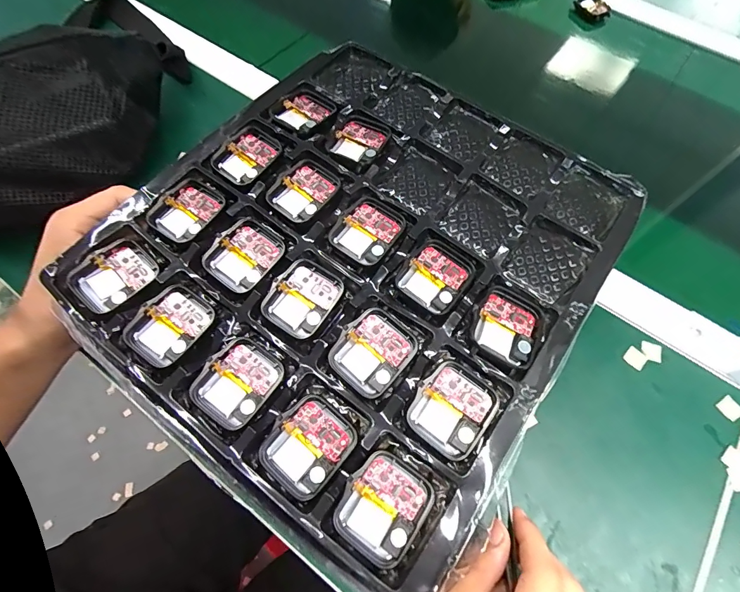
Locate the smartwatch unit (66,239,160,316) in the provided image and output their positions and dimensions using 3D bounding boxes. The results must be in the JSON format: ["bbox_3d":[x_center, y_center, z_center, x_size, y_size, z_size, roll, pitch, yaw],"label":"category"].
[{"bbox_3d":[-0.149,-0.010,0.226,0.034,0.012,0.043,39,69,15],"label":"smartwatch unit"}]

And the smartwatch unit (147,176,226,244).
[{"bbox_3d":[-0.116,-0.054,0.246,0.037,0.010,0.043,35,68,13],"label":"smartwatch unit"}]

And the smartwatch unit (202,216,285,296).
[{"bbox_3d":[-0.075,-0.024,0.233,0.037,0.009,0.043,38,68,14],"label":"smartwatch unit"}]

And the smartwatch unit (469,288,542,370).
[{"bbox_3d":[0.078,0.017,0.216,0.036,0.006,0.042,31,67,11],"label":"smartwatch unit"}]

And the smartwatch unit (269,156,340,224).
[{"bbox_3d":[-0.043,-0.069,0.251,0.037,0.008,0.042,37,68,14],"label":"smartwatch unit"}]

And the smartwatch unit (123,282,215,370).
[{"bbox_3d":[-0.111,0.016,0.214,0.034,0.007,0.043,35,68,13],"label":"smartwatch unit"}]

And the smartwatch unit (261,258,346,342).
[{"bbox_3d":[-0.039,0.002,0.223,0.035,0.010,0.043,35,68,13],"label":"smartwatch unit"}]

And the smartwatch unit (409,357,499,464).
[{"bbox_3d":[0.043,0.057,0.199,0.037,0.006,0.042,37,68,14],"label":"smartwatch unit"}]

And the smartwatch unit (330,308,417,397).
[{"bbox_3d":[0.002,0.030,0.210,0.037,0.010,0.042,39,69,15],"label":"smartwatch unit"}]

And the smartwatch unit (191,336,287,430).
[{"bbox_3d":[-0.070,0.046,0.206,0.035,0.008,0.044,37,68,14],"label":"smartwatch unit"}]

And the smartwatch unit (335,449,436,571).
[{"bbox_3d":[0.006,0.100,0.182,0.037,0.006,0.043,35,68,13],"label":"smartwatch unit"}]

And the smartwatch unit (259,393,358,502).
[{"bbox_3d":[-0.031,0.075,0.193,0.037,0.009,0.043,40,69,15],"label":"smartwatch unit"}]

